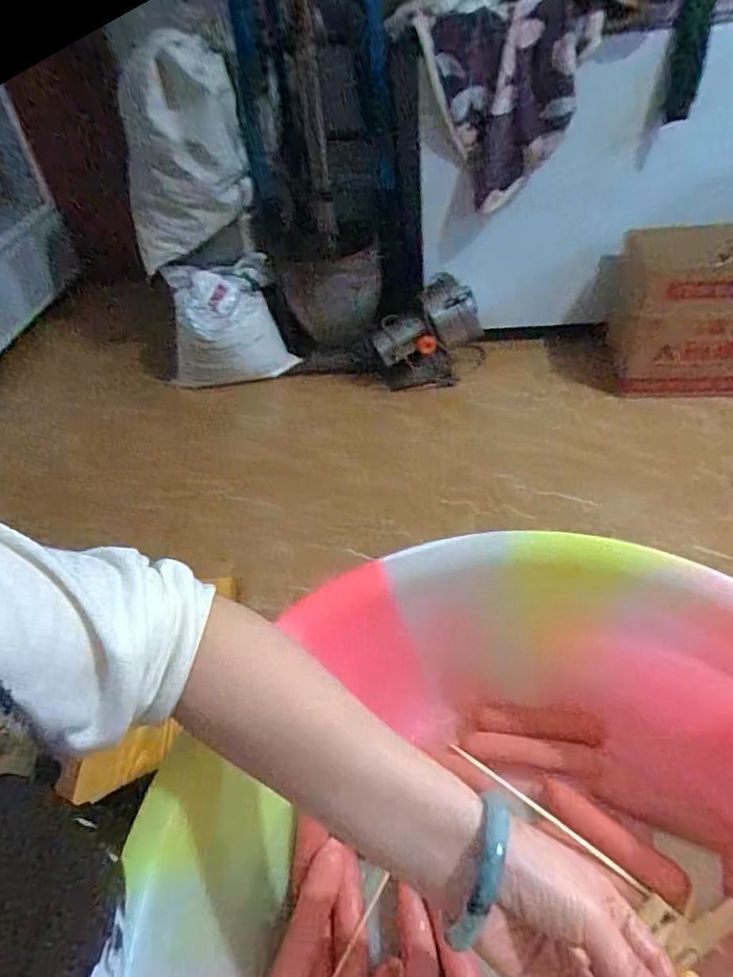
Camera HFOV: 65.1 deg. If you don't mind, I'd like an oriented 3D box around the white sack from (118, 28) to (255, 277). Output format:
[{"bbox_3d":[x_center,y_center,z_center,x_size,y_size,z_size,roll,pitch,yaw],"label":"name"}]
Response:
[{"bbox_3d":[-0.528,-0.916,1.624,0.353,0.537,0.280,-19,45,-11],"label":"white sack"}]

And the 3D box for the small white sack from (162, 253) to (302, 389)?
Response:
[{"bbox_3d":[-0.455,-0.511,1.861,0.391,0.347,0.183,2,45,10],"label":"small white sack"}]

